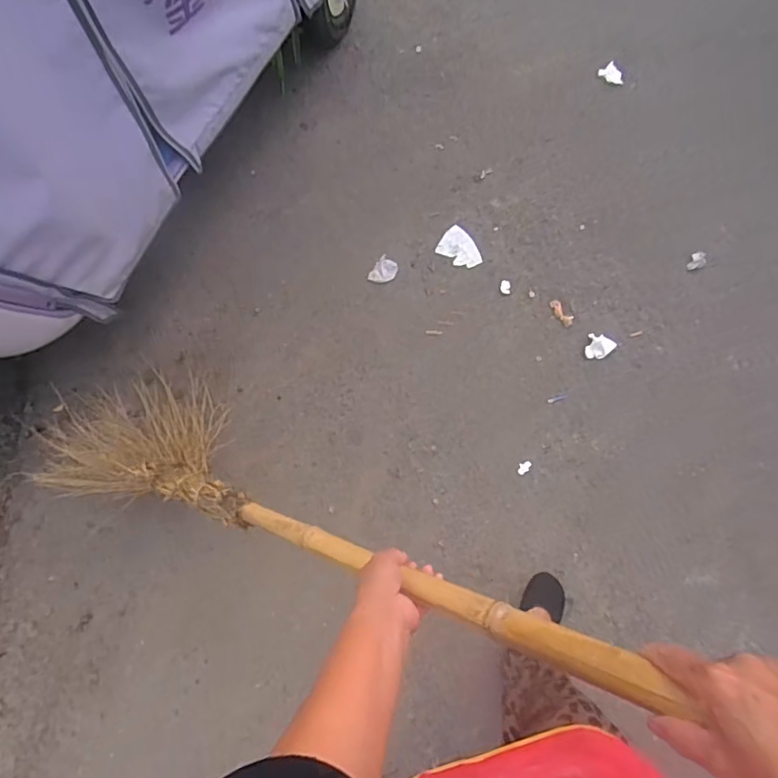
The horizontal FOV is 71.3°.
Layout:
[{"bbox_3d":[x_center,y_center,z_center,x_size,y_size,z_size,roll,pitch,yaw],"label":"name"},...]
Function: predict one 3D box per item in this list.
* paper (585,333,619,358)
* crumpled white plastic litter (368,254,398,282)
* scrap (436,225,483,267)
[{"bbox_3d":[0.542,-0.107,1.390,0.069,0.020,0.069,18,71,7],"label":"paper"},{"bbox_3d":[-0.012,-0.316,1.451,0.060,0.027,0.071,30,73,11],"label":"crumpled white plastic litter"},{"bbox_3d":[0.199,-0.387,1.495,0.129,0.012,0.103,42,77,16],"label":"scrap"}]

